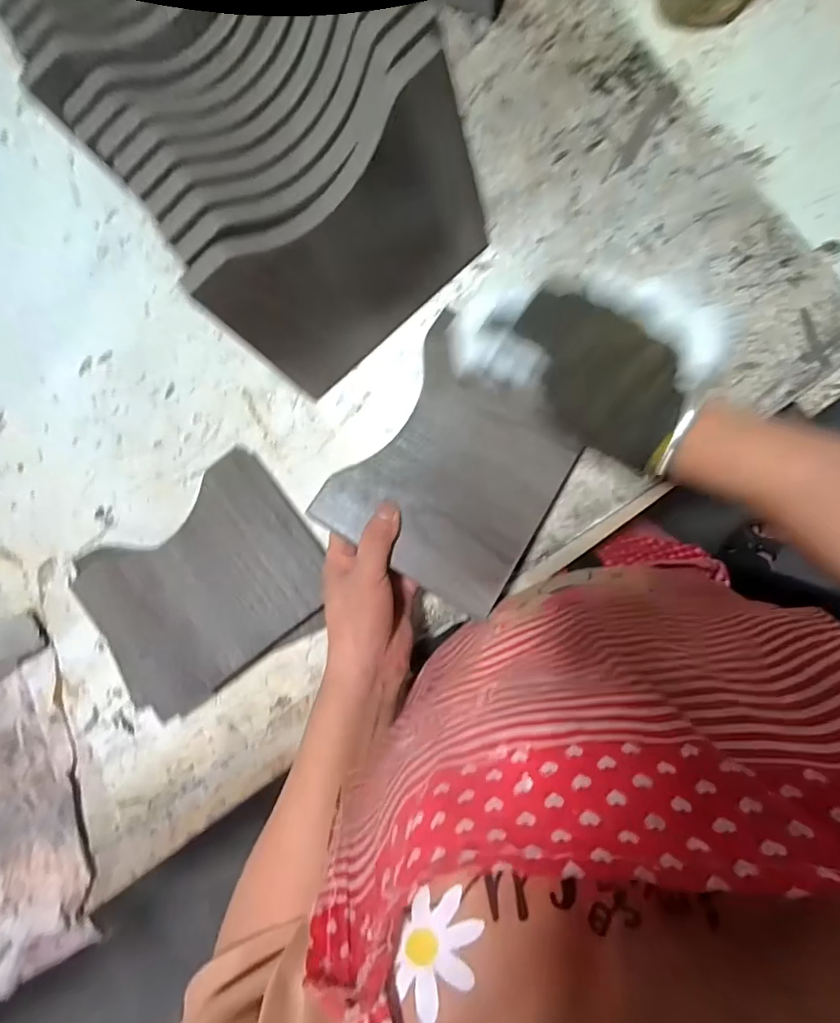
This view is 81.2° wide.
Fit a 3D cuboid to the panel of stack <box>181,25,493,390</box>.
[{"bbox_3d":[-0.038,-0.175,0.337,0.194,0.144,0.015,-40,68,5],"label":"panel of stack"}]

